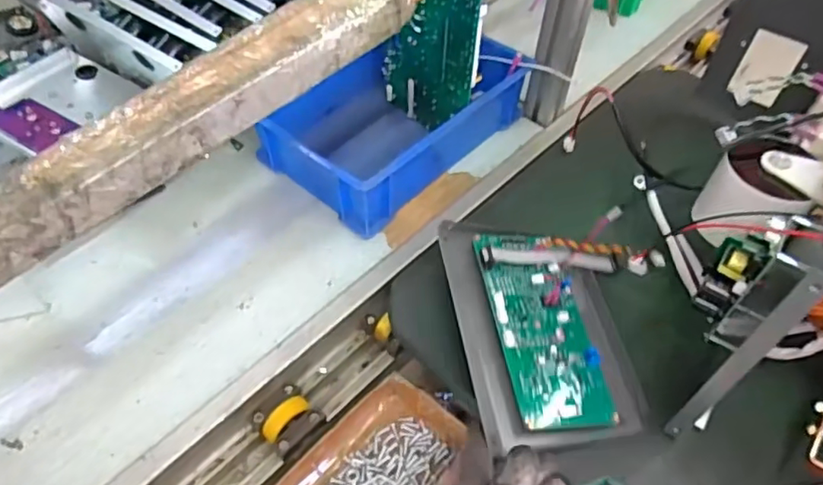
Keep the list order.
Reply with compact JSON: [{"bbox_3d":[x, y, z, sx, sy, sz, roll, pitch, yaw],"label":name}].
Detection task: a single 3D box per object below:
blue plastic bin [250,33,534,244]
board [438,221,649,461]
[{"bbox_3d":[-0.024,-0.160,0.709,0.193,0.092,0.287,35,59,25],"label":"blue plastic bin"},{"bbox_3d":[0.124,0.073,0.545,0.161,0.042,0.219,-6,53,-6],"label":"board"}]

